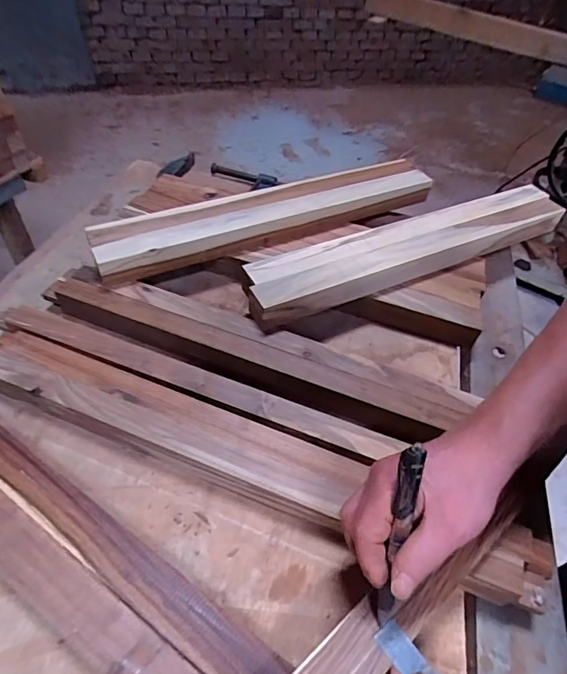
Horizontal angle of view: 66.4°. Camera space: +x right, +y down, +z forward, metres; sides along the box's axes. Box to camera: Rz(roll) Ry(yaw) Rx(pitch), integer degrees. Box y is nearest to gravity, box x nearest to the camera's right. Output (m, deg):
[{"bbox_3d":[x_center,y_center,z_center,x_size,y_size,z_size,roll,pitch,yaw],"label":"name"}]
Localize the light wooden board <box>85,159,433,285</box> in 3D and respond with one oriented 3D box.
[{"bbox_3d":[-0.007,-0.196,0.670,0.551,0.039,0.090,-21,55,-22],"label":"light wooden board"}]

